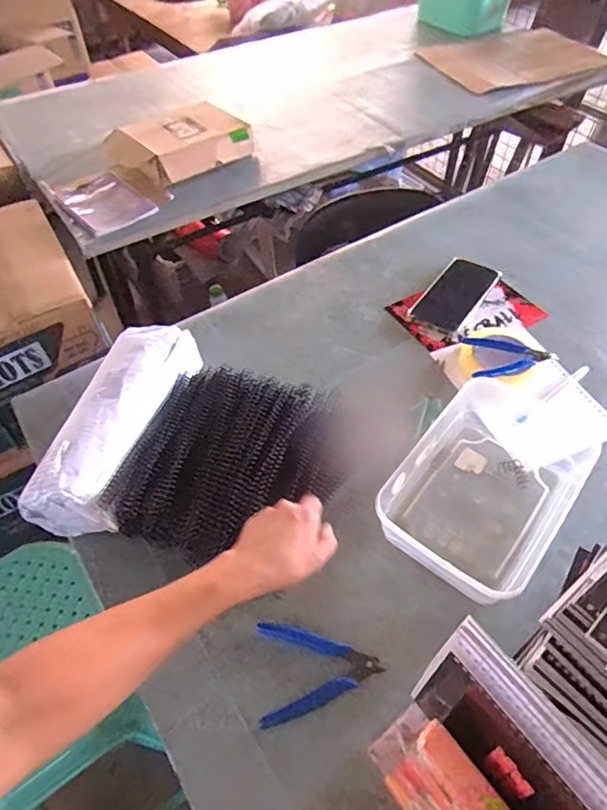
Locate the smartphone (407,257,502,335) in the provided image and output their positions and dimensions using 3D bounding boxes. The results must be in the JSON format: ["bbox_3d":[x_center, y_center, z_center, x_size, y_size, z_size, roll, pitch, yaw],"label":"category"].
[{"bbox_3d":[0.229,-0.168,0.789,0.077,0.011,0.160,29,58,22],"label":"smartphone"}]

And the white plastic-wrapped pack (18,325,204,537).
[{"bbox_3d":[-0.209,0.014,0.600,0.105,0.066,0.262,11,53,10],"label":"white plastic-wrapped pack"}]

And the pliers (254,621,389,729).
[{"bbox_3d":[0.015,0.239,0.480,0.108,0.007,0.082,-4,52,-2],"label":"pliers"}]

